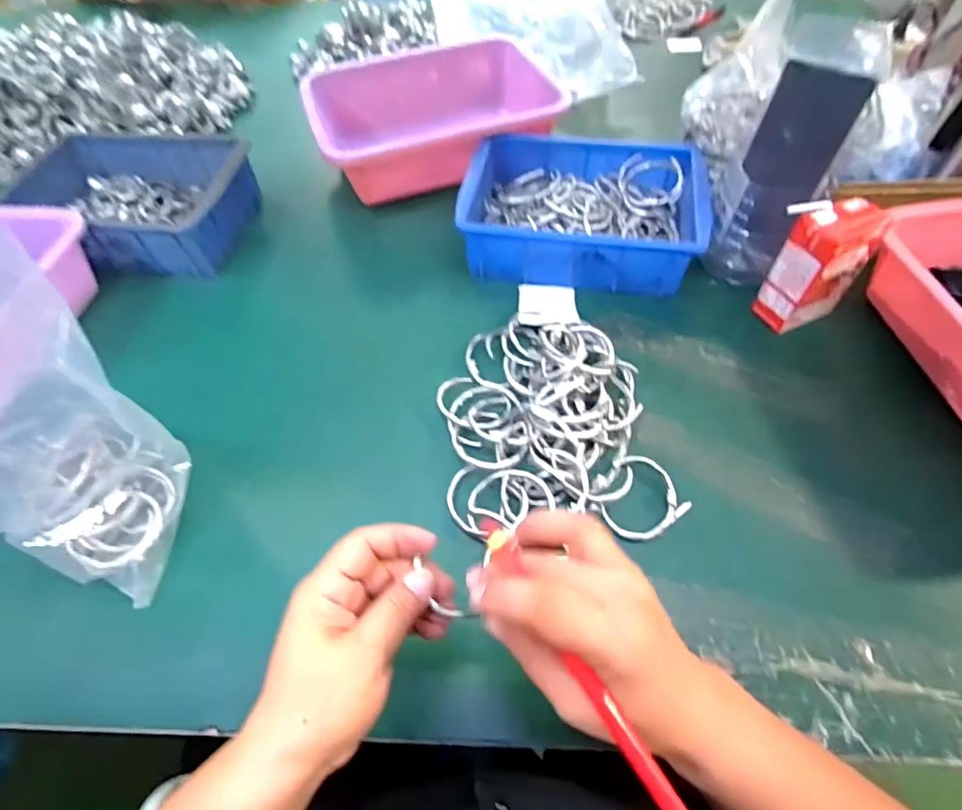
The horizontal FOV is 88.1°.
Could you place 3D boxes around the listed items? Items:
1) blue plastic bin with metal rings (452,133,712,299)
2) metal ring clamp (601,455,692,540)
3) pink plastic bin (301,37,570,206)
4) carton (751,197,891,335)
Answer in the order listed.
[{"bbox_3d":[0.105,-0.213,0.536,0.238,0.070,0.167,7,57,6],"label":"blue plastic bin with metal rings"},{"bbox_3d":[0.124,0.071,0.393,0.066,0.010,0.064,-1,57,1],"label":"metal ring clamp"},{"bbox_3d":[-0.062,-0.361,0.639,0.296,0.086,0.234,-18,58,-10],"label":"pink plastic bin"},{"bbox_3d":[0.302,-0.125,0.451,0.077,0.109,0.049,-17,58,-10],"label":"carton"}]

